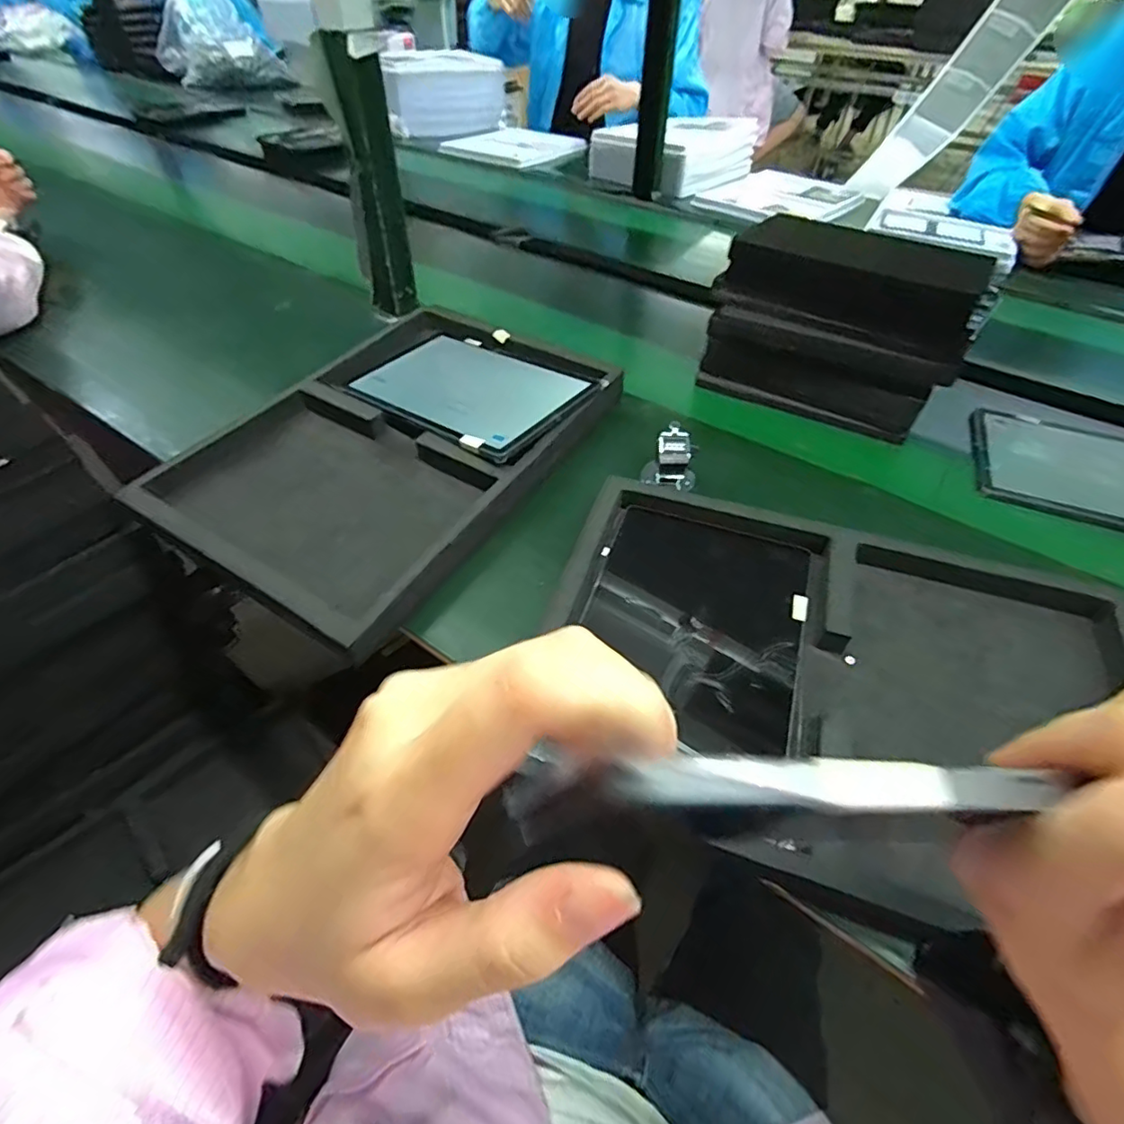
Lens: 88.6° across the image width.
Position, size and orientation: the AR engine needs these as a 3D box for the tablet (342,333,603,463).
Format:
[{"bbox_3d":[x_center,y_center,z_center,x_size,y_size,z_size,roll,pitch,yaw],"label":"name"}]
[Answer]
[{"bbox_3d":[-0.105,-0.191,0.640,0.254,0.015,0.162,27,54,29],"label":"tablet"}]

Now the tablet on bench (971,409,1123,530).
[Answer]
[{"bbox_3d":[0.579,-0.090,0.607,0.259,0.012,0.172,20,50,15],"label":"tablet on bench"}]

